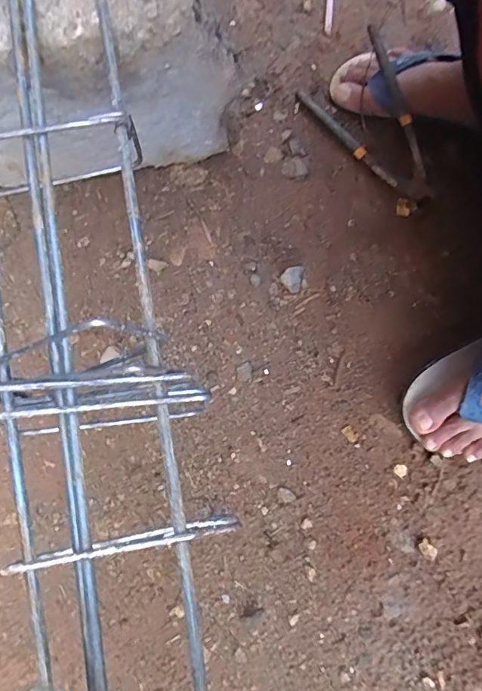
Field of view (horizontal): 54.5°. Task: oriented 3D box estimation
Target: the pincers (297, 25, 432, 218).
[{"bbox_3d":[0.169,-0.262,0.568,0.103,0.025,0.206,-37,82,25],"label":"pincers"}]

